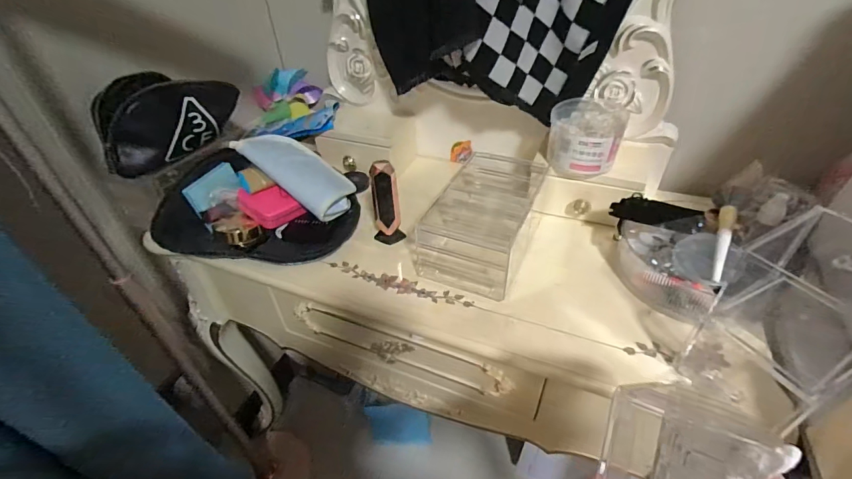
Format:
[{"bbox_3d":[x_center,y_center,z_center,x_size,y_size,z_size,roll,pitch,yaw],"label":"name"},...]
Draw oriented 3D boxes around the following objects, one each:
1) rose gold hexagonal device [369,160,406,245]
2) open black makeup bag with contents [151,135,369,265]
[{"bbox_3d":[-0.064,-0.057,0.648,0.045,0.142,0.032,0,40,3],"label":"rose gold hexagonal device"},{"bbox_3d":[-0.274,-0.066,0.675,0.318,0.133,0.171,-1,40,2],"label":"open black makeup bag with contents"}]

